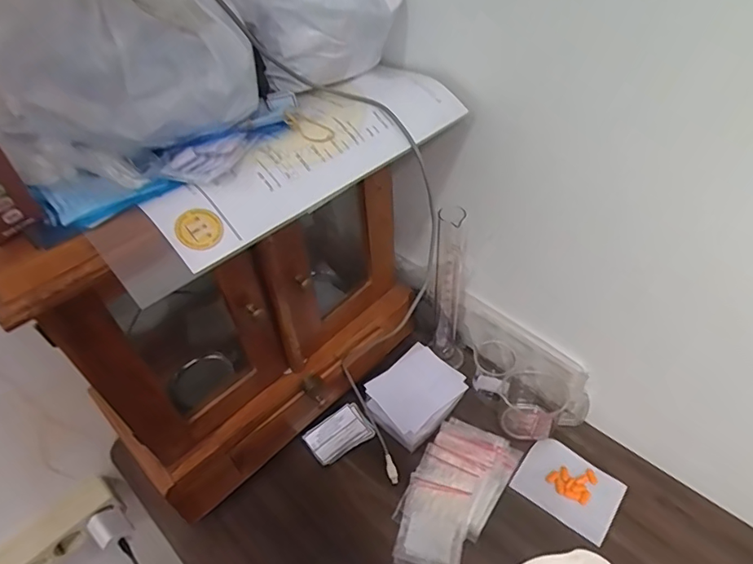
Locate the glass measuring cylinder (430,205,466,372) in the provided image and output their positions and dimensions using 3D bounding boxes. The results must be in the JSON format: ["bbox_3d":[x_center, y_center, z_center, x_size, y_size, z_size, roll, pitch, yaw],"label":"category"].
[{"bbox_3d":[0.095,0.011,0.649,0.040,0.262,0.041,6,47,13],"label":"glass measuring cylinder"}]

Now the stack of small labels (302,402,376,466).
[{"bbox_3d":[-0.049,0.198,0.658,0.082,0.008,0.054,-30,50,-21],"label":"stack of small labels"}]

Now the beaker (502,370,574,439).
[{"bbox_3d":[0.200,0.150,0.635,0.074,0.068,0.068,-1,46,6],"label":"beaker"}]

